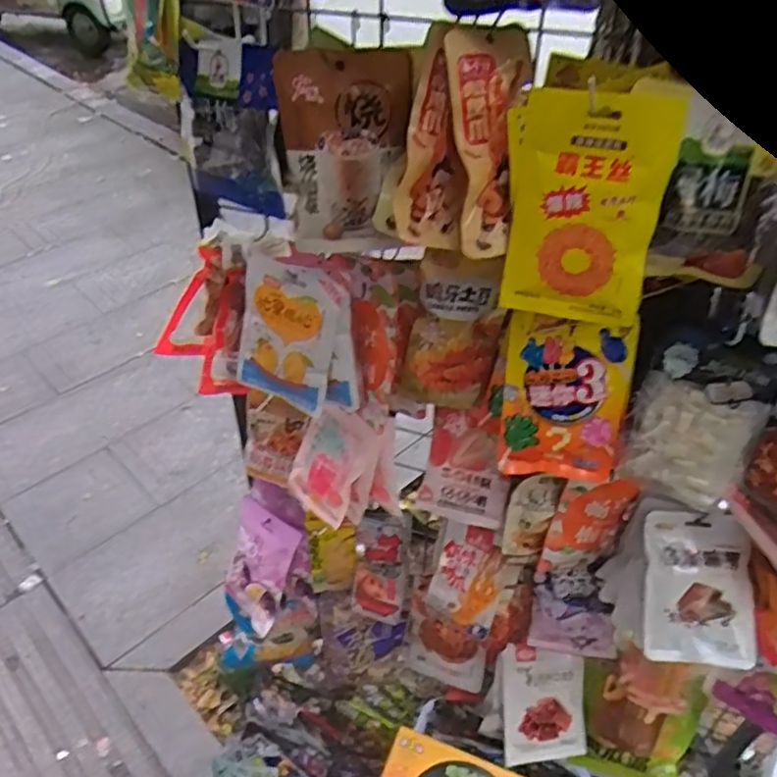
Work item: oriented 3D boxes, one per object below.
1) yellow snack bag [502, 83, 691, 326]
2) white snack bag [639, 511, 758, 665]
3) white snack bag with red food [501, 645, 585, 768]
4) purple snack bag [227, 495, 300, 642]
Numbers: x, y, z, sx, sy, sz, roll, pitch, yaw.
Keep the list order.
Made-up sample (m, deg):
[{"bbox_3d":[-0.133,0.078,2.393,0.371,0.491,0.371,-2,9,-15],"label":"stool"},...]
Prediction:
[{"bbox_3d":[0.150,-0.135,0.516,0.116,0.172,0.014,8,28,18],"label":"yellow snack bag"},{"bbox_3d":[0.329,0.212,0.714,0.107,0.019,0.154,3,80,6],"label":"white snack bag"},{"bbox_3d":[0.226,0.459,0.978,0.120,0.169,0.015,-2,-2,-6],"label":"white snack bag with red food"},{"bbox_3d":[-0.186,0.261,0.963,0.101,0.176,0.024,19,11,28],"label":"purple snack bag"}]

